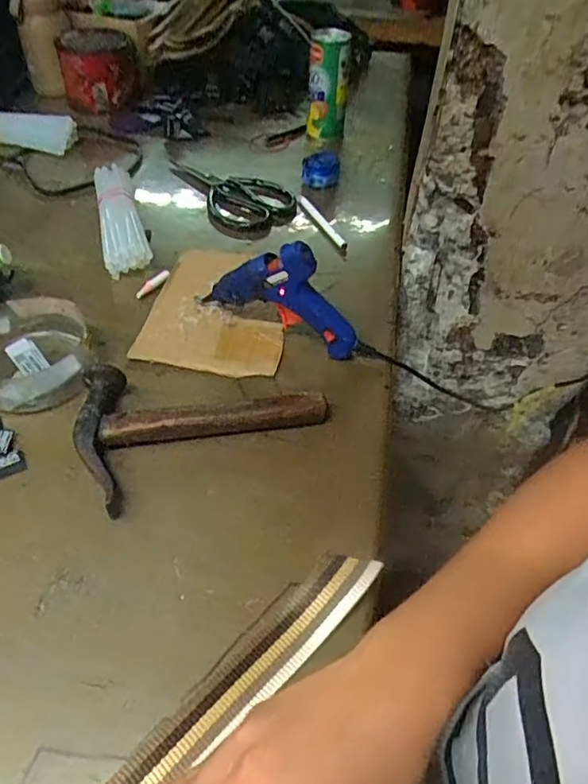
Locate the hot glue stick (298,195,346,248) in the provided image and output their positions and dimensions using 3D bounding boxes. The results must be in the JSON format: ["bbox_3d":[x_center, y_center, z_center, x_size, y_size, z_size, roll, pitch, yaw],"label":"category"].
[{"bbox_3d":[0.031,-0.194,0.638,0.009,0.007,0.114,-18,51,-18],"label":"hot glue stick"}]

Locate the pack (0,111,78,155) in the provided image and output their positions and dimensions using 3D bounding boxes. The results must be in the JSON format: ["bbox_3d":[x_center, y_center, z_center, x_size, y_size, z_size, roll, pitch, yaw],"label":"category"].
[{"bbox_3d":[-0.383,-0.346,0.733,0.193,0.034,0.046,8,48,4],"label":"pack"}]

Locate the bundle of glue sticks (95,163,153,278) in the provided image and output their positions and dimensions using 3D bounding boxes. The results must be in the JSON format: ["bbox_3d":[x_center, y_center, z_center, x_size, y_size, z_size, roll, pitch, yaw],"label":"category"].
[{"bbox_3d":[-0.189,-0.193,0.613,0.043,0.027,0.199,-11,49,-13],"label":"bundle of glue sticks"}]

